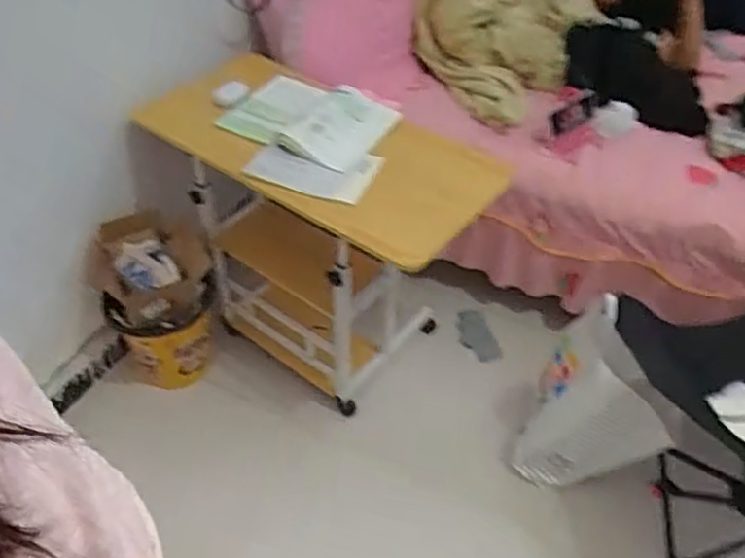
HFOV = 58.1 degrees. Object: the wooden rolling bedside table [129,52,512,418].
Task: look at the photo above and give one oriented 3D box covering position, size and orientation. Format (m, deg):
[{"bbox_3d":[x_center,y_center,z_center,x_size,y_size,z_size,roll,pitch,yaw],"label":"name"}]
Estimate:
[{"bbox_3d":[-0.101,-0.070,1.694,0.757,0.705,0.402,27,50,24],"label":"wooden rolling bedside table"}]

